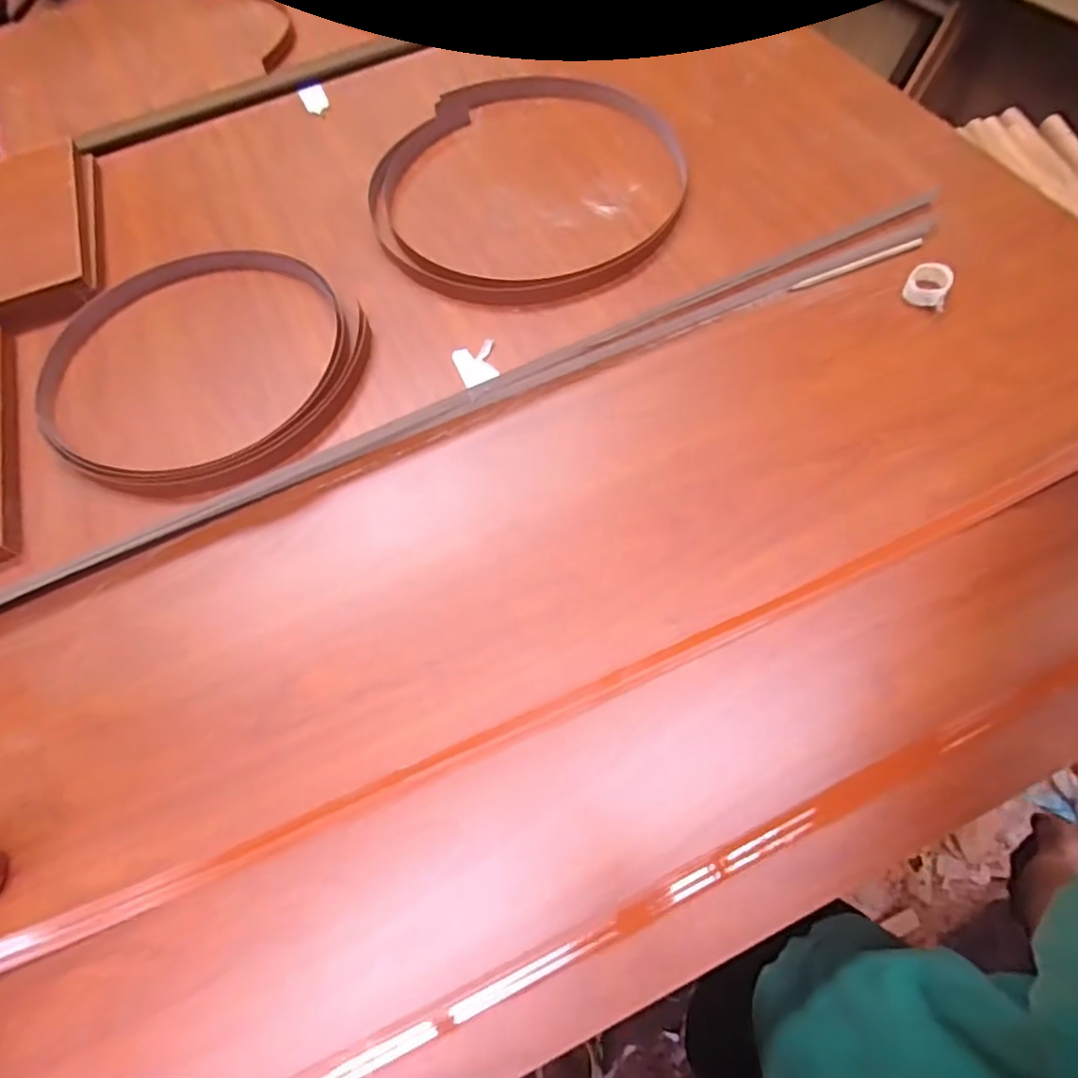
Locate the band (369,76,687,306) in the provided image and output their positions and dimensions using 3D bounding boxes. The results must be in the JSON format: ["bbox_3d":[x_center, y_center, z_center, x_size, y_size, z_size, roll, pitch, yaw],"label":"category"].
[{"bbox_3d":[-0.012,-0.440,0.737,0.375,0.019,0.407,-1,65,3],"label":"band"}]

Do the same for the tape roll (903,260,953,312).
[{"bbox_3d":[0.425,-0.277,0.664,0.042,0.023,0.054,21,68,13],"label":"tape roll"}]

